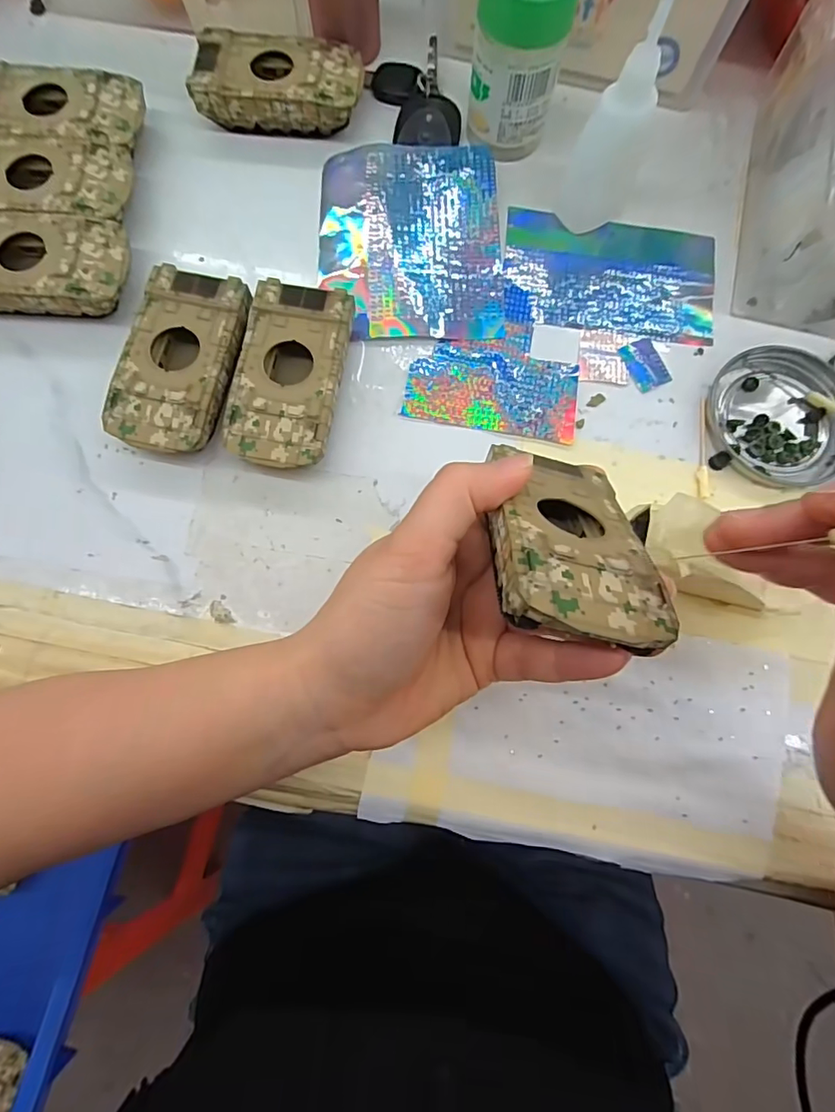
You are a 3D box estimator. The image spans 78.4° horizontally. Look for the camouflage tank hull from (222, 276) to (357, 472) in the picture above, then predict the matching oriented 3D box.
[{"bbox_3d":[-0.064,-0.090,0.266,0.051,0.024,0.096,9,78,1],"label":"camouflage tank hull"}]

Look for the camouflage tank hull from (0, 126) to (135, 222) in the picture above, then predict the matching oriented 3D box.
[{"bbox_3d":[-0.208,-0.209,0.289,0.094,0.023,0.058,-1,78,-1],"label":"camouflage tank hull"}]

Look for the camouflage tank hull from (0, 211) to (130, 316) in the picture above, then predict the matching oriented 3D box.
[{"bbox_3d":[-0.203,-0.155,0.277,0.094,0.024,0.053,2,78,0],"label":"camouflage tank hull"}]

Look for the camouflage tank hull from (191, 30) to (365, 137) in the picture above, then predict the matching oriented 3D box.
[{"bbox_3d":[-0.081,-0.280,0.305,0.094,0.021,0.045,6,78,0],"label":"camouflage tank hull"}]

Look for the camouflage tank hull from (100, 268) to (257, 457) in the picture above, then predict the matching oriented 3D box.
[{"bbox_3d":[-0.120,-0.098,0.267,0.052,0.026,0.095,12,78,2],"label":"camouflage tank hull"}]

